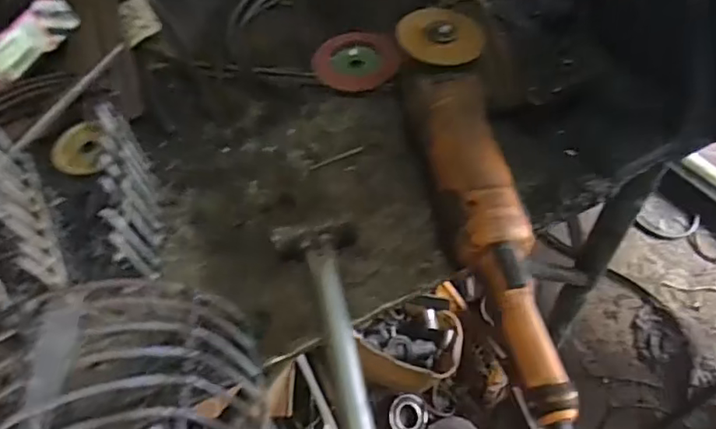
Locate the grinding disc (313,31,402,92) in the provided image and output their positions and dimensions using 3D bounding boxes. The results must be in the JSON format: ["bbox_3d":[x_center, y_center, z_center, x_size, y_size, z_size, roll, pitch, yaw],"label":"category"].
[{"bbox_3d":[-0.002,-0.175,0.641,0.093,0.007,0.090,-2,56,3],"label":"grinding disc"}]

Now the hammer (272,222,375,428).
[{"bbox_3d":[-0.015,0.109,0.440,0.064,0.026,0.232,-12,56,-3],"label":"hammer"}]

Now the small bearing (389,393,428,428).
[{"bbox_3d":[0.106,0.430,1.202,0.082,0.015,0.087,29,69,-3],"label":"small bearing"}]

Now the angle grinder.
[{"bbox_3d":[0.096,-0.015,0.468,0.082,0.096,0.363,-6,56,0],"label":"angle grinder"}]

